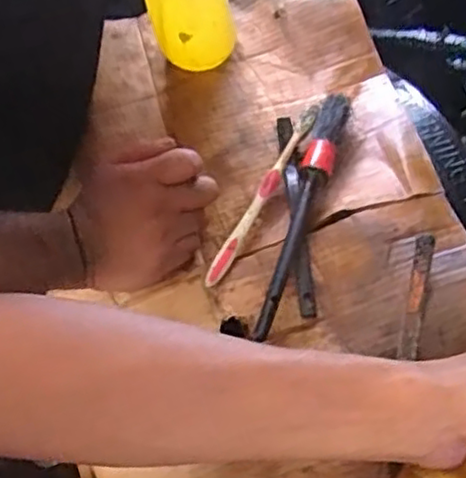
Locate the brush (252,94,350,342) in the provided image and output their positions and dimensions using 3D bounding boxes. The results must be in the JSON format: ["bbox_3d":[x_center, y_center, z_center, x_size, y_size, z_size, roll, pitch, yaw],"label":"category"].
[{"bbox_3d":[0.055,-0.023,0.510,0.023,0.024,0.211,15,64,9],"label":"brush"}]

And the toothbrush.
[{"bbox_3d":[0.024,-0.035,0.529,0.012,0.021,0.172,26,67,14],"label":"toothbrush"}]

